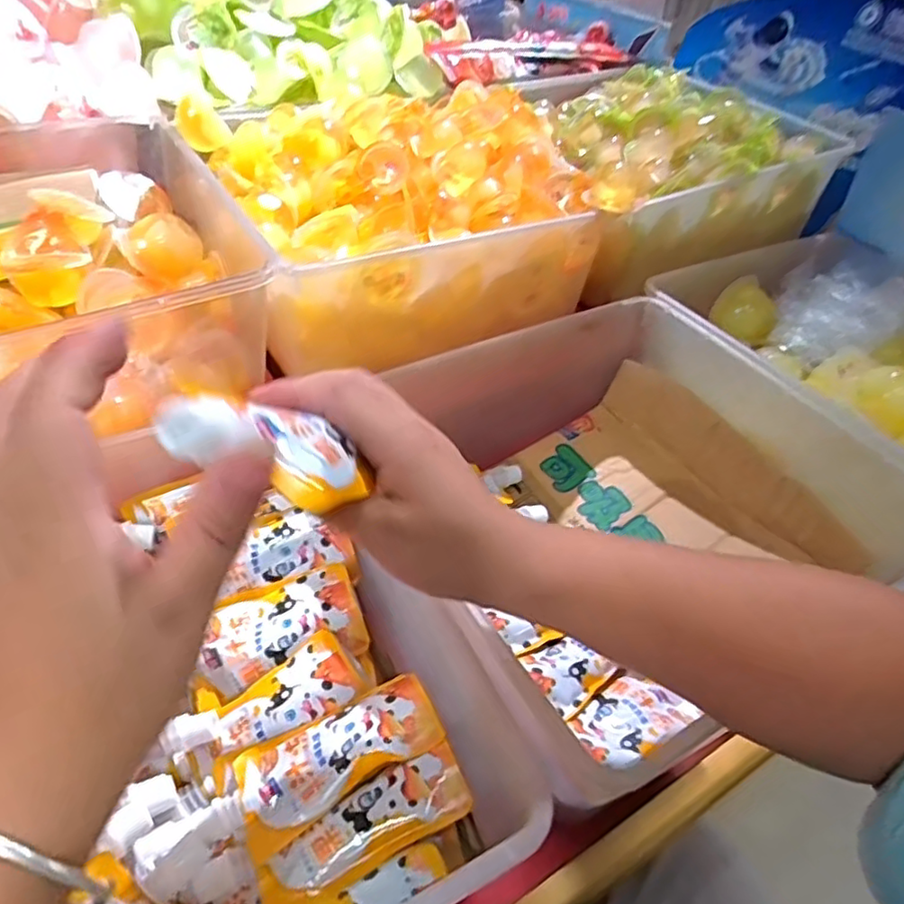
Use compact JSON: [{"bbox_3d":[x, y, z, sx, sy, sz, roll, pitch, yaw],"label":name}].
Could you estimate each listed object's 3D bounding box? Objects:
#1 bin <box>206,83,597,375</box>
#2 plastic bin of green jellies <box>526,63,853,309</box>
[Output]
[{"bbox_3d":[-0.038,-0.213,0.552,0.284,0.115,0.291,-15,49,-20],"label":"bin"},{"bbox_3d":[0.195,-0.303,0.667,0.335,0.122,0.266,-20,51,-24],"label":"plastic bin of green jellies"}]

